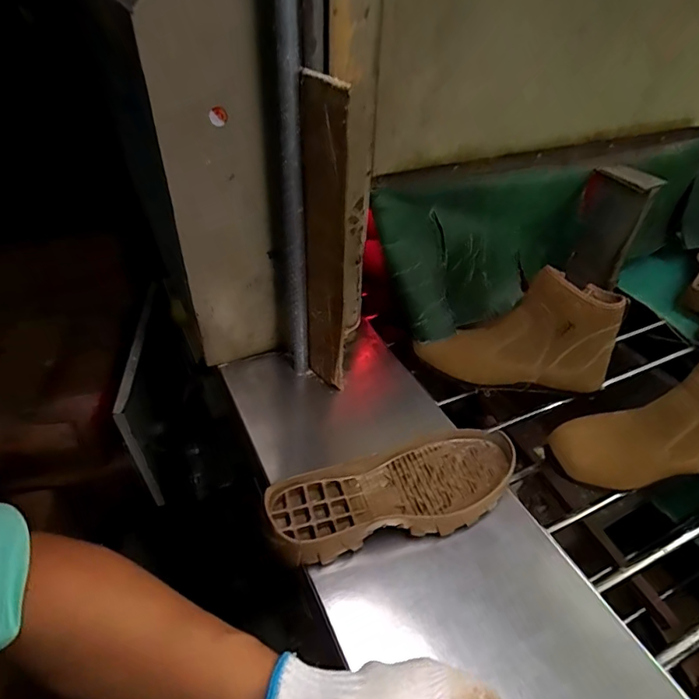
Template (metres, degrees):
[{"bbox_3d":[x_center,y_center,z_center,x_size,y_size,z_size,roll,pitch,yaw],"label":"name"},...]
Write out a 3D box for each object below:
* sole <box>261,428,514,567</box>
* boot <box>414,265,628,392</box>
[{"bbox_3d":[0.056,0.148,0.493,0.267,0.037,0.106,-17,45,-20],"label":"sole"},{"bbox_3d":[0.234,-0.028,0.654,0.249,0.132,0.095,6,42,5],"label":"boot"}]

